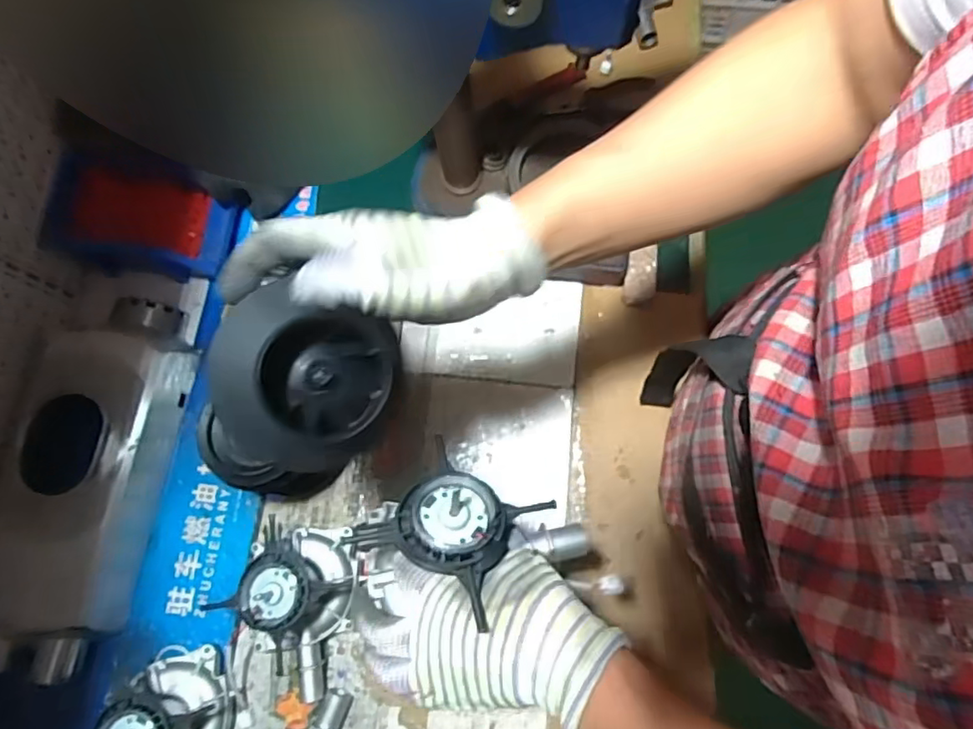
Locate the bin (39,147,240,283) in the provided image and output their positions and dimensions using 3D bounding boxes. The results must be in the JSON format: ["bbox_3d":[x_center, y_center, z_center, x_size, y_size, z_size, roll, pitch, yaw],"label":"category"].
[{"bbox_3d":[-0.391,-0.171,0.671,0.184,0.085,0.124,4,74,6],"label":"bin"}]

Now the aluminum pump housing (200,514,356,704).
[{"bbox_3d":[-0.189,0.226,0.547,0.111,0.099,0.149,14,76,9],"label":"aluminum pump housing"}]

